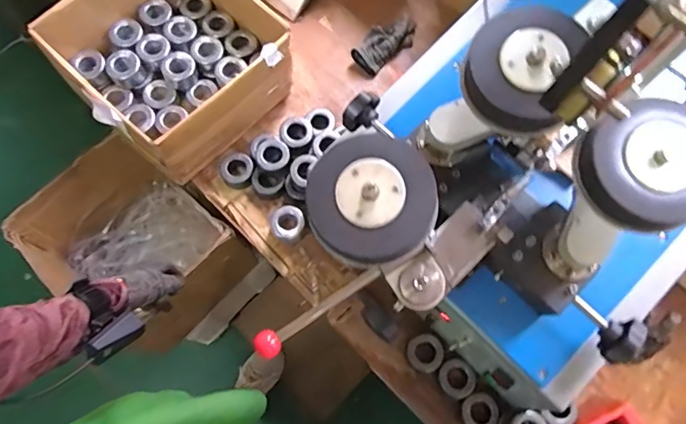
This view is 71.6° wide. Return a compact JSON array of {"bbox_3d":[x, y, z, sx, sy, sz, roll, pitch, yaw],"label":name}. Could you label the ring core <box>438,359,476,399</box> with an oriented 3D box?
[{"bbox_3d":[0.190,0.277,0.788,0.055,0.022,0.060,1,71,-2],"label":"ring core"}]

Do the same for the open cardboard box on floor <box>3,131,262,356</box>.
[{"bbox_3d":[-0.413,0.086,0.998,0.327,0.297,0.311,42,74,11],"label":"open cardboard box on floor"}]

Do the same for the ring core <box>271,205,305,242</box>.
[{"bbox_3d":[-0.101,0.021,0.863,0.055,0.044,0.058,1,71,-2],"label":"ring core"}]

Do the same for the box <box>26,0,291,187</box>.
[{"bbox_3d":[-0.307,-0.284,0.877,0.340,0.145,0.332,-43,78,-15],"label":"box"}]

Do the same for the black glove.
[{"bbox_3d":[0.093,-0.363,1.021,0.074,0.048,0.154,44,75,11],"label":"black glove"}]

